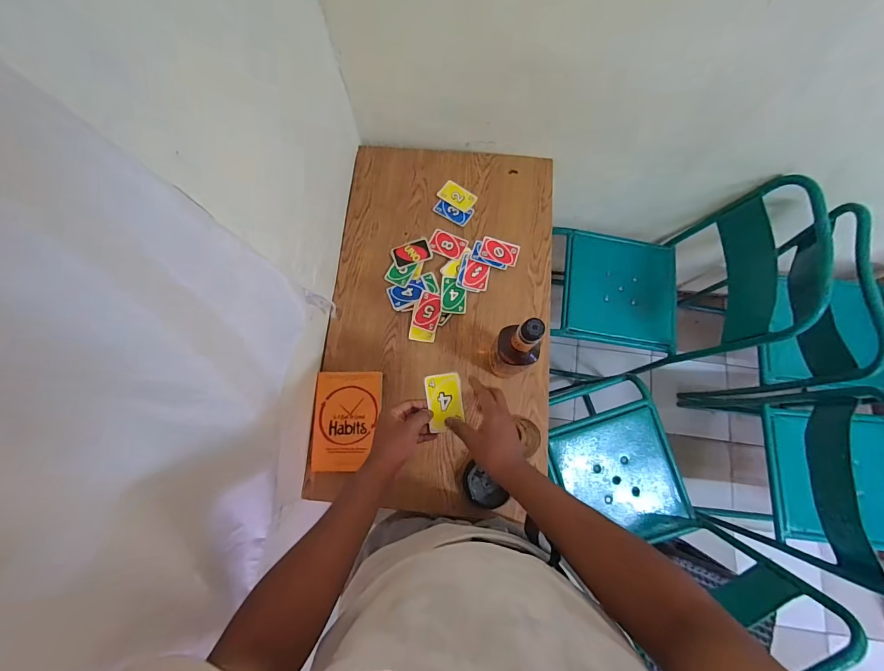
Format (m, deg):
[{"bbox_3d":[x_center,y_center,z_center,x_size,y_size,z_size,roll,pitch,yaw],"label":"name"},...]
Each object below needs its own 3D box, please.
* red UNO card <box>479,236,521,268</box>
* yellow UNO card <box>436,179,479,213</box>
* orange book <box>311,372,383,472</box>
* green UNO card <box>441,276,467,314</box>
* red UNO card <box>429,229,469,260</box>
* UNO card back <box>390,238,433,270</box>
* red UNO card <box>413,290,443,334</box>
[{"bbox_3d":[0.130,-0.190,0.841,0.085,0.004,0.055,18,78,3],"label":"red UNO card"},{"bbox_3d":[0.037,-0.326,0.877,0.084,0.004,0.050,31,80,2],"label":"yellow UNO card"},{"bbox_3d":[-0.192,0.172,0.762,0.131,0.013,0.194,0,77,-1],"label":"orange book"},{"bbox_3d":[0.026,-0.088,0.820,0.054,0.004,0.080,4,77,0],"label":"green UNO card"},{"bbox_3d":[0.014,-0.205,0.847,0.083,0.004,0.053,23,78,9],"label":"red UNO card"},{"bbox_3d":[-0.068,-0.185,0.844,0.087,0.005,0.054,-18,78,-5],"label":"UNO card back"},{"bbox_3d":[-0.031,-0.053,0.813,0.050,0.004,0.084,14,79,4],"label":"red UNO card"}]

